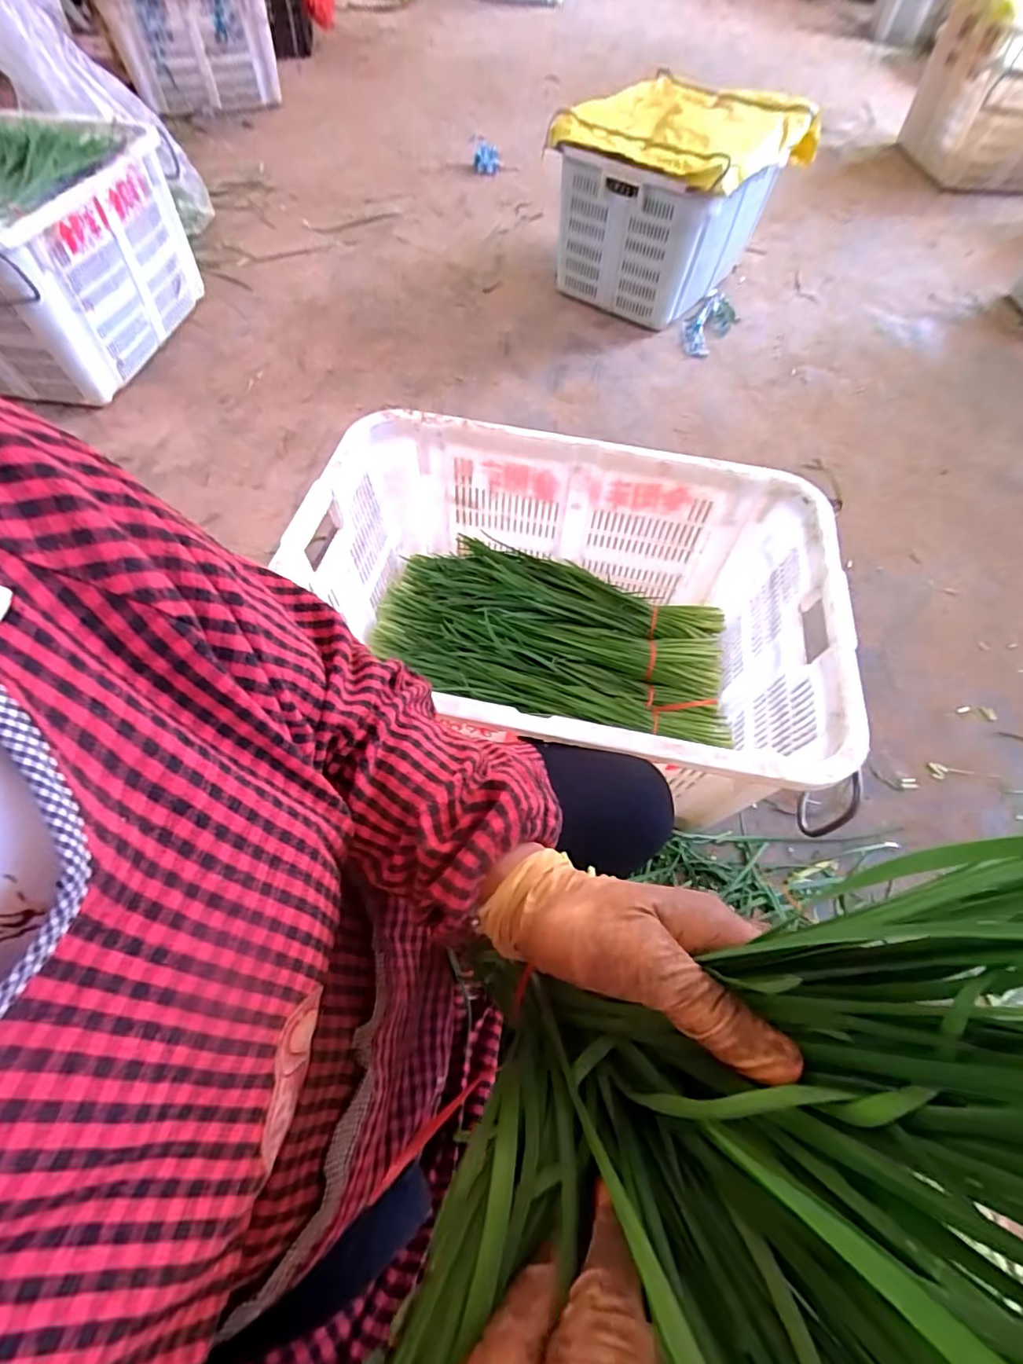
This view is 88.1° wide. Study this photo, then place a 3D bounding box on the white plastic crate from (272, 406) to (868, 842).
[{"bbox_3d":[0.063,-0.083,0.768,0.673,0.281,0.465,11,60,5],"label":"white plastic crate"}]

